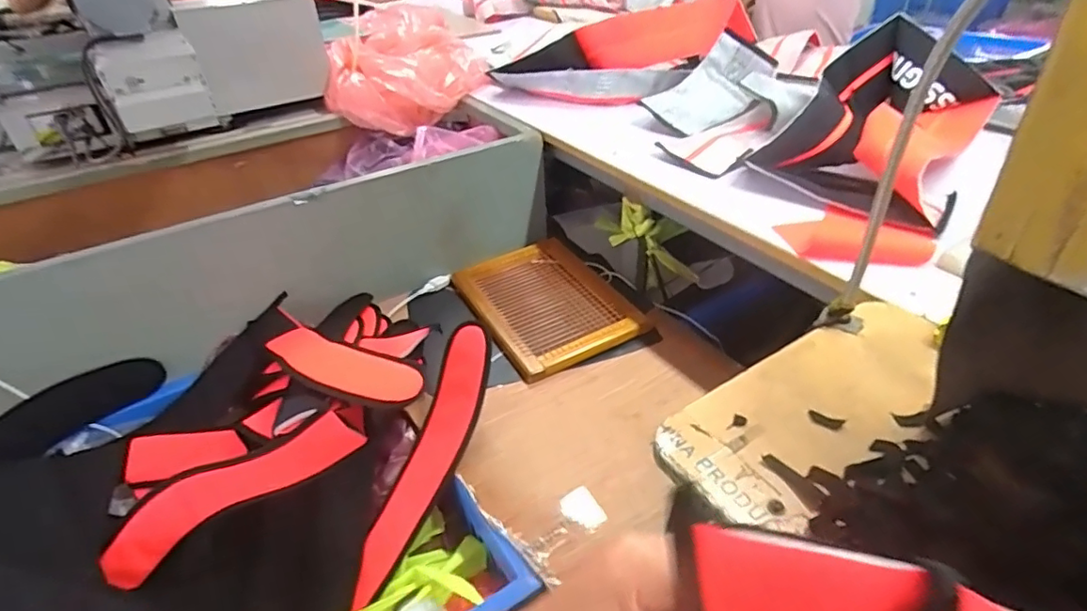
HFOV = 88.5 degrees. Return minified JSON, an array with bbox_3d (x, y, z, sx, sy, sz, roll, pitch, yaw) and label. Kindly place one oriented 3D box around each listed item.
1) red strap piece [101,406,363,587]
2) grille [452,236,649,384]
[{"bbox_3d":[-0.391,0.236,0.675,0.401,0.080,0.033,-29,36,12],"label":"red strap piece"},{"bbox_3d":[0.003,-0.012,1.018,0.251,0.034,0.321,-19,40,-19],"label":"grille"}]

